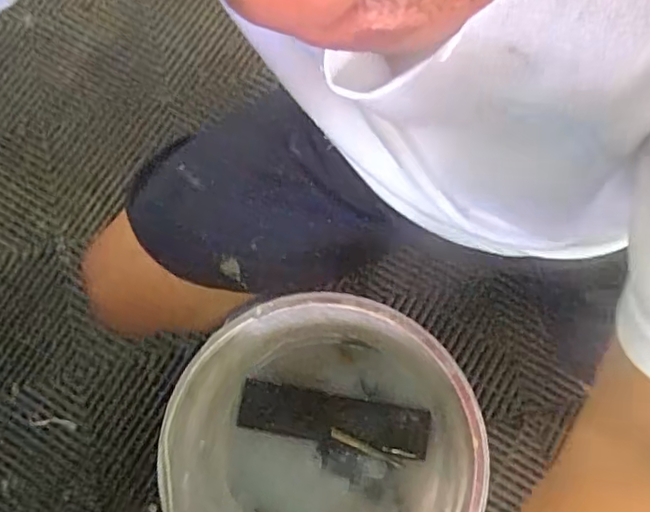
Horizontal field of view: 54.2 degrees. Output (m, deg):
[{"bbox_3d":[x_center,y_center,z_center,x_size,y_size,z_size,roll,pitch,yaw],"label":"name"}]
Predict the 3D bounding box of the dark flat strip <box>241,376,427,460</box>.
[{"bbox_3d":[0.010,0.197,0.767,0.224,0.011,0.058,10,75,4],"label":"dark flat strip"}]

